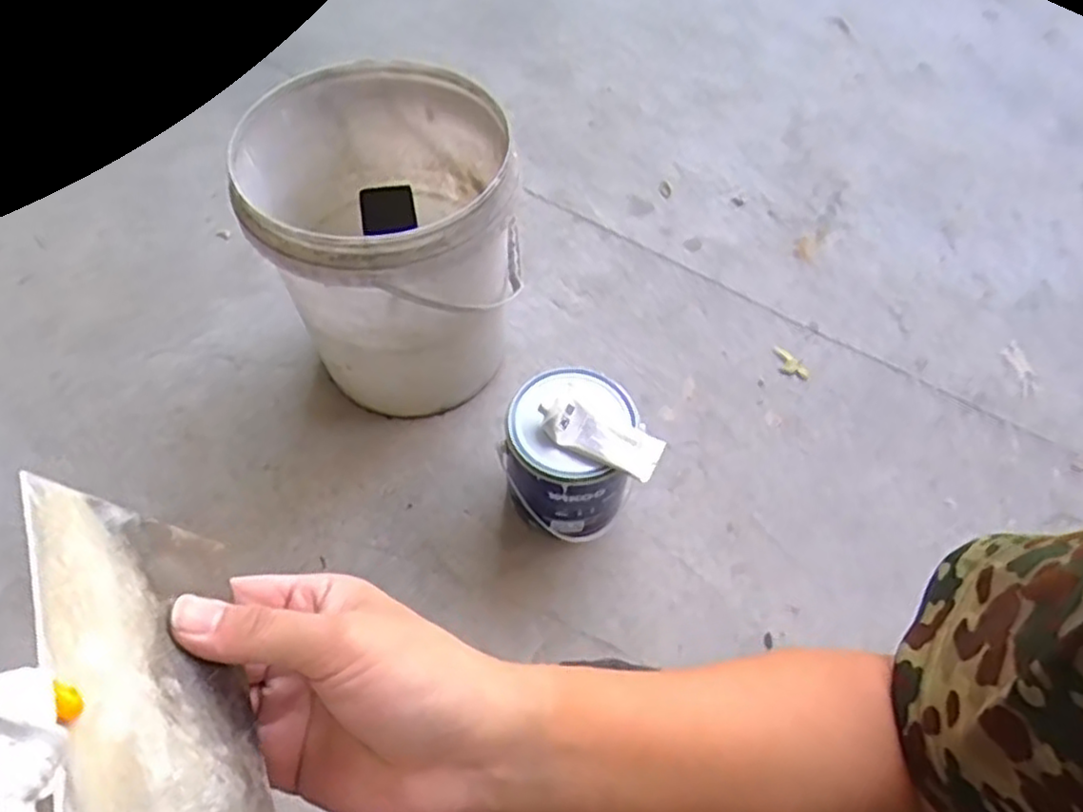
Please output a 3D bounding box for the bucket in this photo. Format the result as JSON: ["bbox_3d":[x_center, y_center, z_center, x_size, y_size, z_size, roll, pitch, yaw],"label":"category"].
[{"bbox_3d":[-0.181,-0.187,0.890,0.280,0.332,0.311,-16,59,-11],"label":"bucket"}]

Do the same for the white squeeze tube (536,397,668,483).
[{"bbox_3d":[0.063,0.031,0.766,0.133,0.017,0.054,23,60,13],"label":"white squeeze tube"}]

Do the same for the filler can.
[{"bbox_3d":[0.032,0.060,0.836,0.136,0.166,0.144,1,56,-1],"label":"filler can"}]

